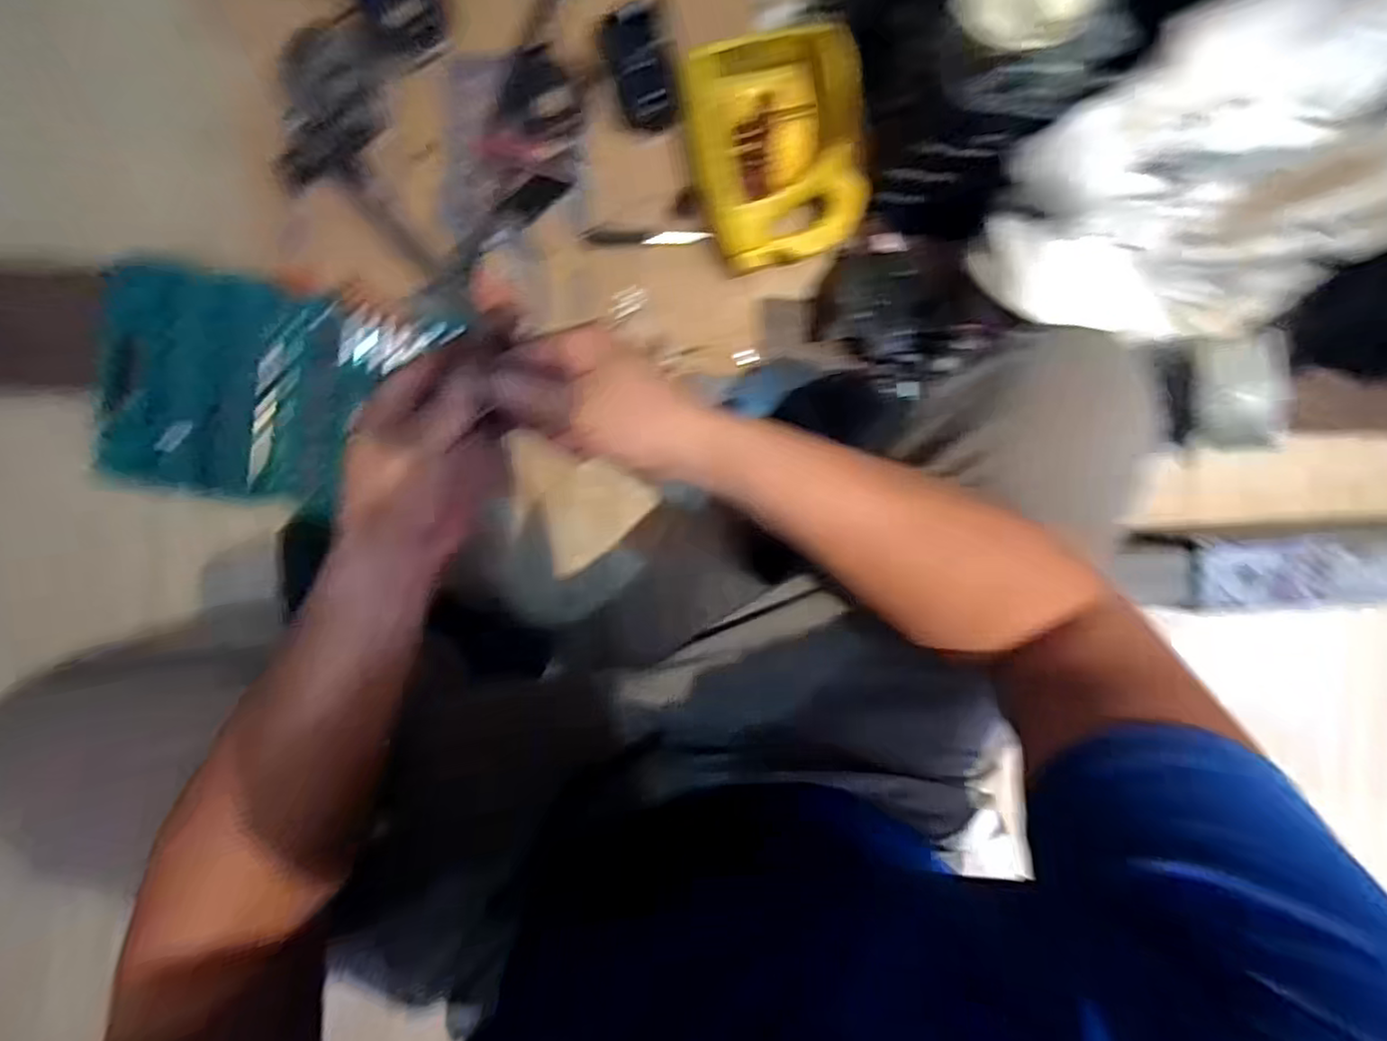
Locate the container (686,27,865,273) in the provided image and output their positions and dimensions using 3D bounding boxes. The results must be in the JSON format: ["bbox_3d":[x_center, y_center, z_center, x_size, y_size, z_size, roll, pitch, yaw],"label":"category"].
[{"bbox_3d":[0.093,-0.409,0.715,0.179,0.088,0.220,-18,95,-4],"label":"container"}]

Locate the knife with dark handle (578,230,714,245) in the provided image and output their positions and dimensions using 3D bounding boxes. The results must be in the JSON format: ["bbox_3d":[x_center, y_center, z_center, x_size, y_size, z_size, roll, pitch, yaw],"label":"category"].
[{"bbox_3d":[-0.053,-0.334,0.756,0.150,0.007,0.015,-3,94,-6],"label":"knife with dark handle"}]

